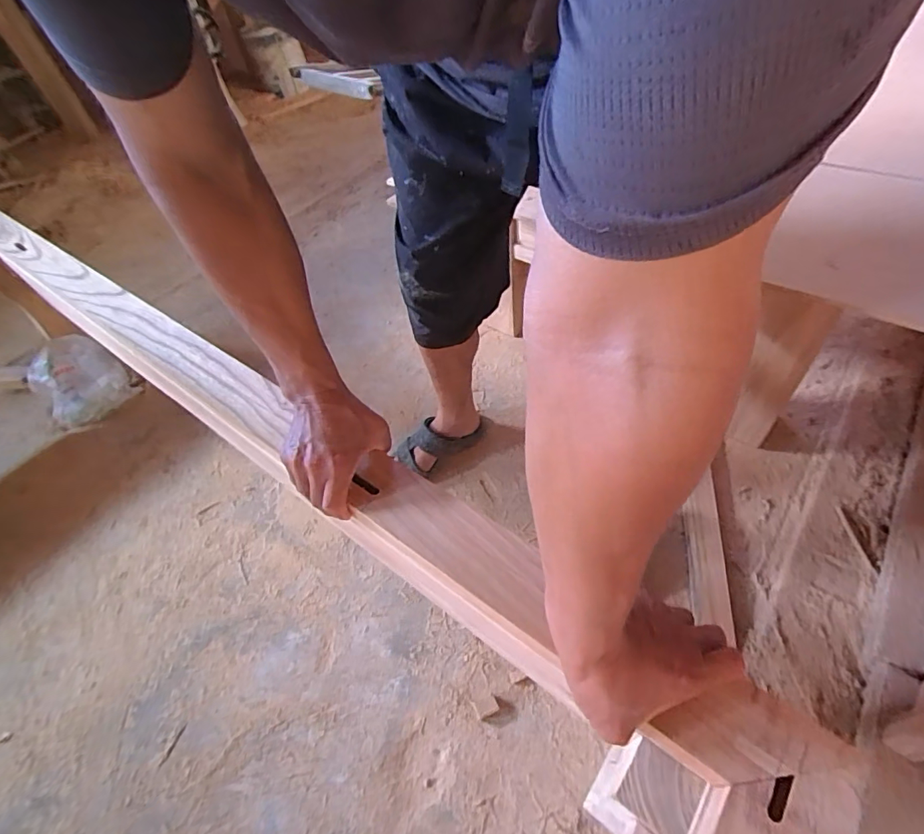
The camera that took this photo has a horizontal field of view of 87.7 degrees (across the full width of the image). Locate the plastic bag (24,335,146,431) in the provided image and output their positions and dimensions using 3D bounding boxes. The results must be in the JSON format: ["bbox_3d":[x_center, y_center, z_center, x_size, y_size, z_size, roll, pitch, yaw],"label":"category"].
[{"bbox_3d":[-1.039,-0.112,1.294,0.228,0.131,0.200,32,62,31],"label":"plastic bag"}]

